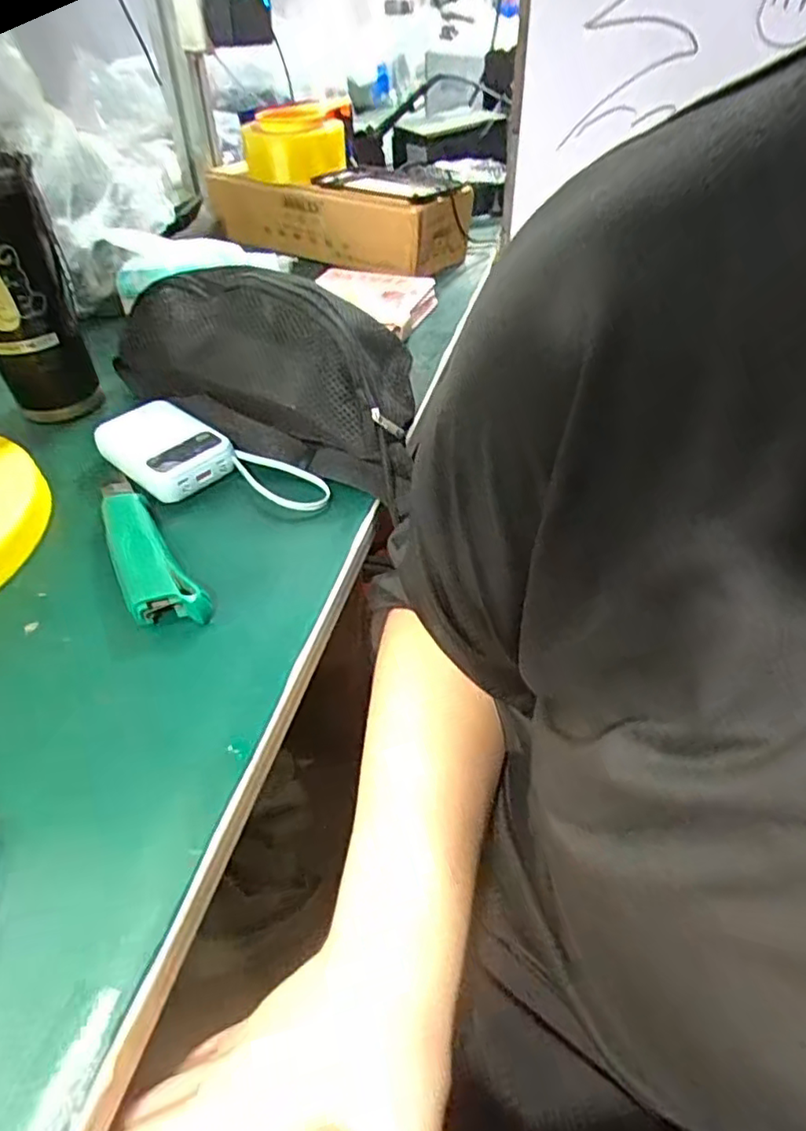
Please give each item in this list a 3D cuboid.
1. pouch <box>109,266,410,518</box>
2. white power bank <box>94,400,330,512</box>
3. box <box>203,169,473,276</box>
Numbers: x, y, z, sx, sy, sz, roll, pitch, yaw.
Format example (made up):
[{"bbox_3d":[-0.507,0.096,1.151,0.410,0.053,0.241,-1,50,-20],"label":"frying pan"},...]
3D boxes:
[{"bbox_3d":[-0.115,-0.149,0.470,0.279,0.107,0.090,19,46,22],"label":"pouch"},{"bbox_3d":[-0.141,-0.072,0.441,0.179,0.032,0.069,20,47,22],"label":"white power bank"},{"bbox_3d":[-0.078,-0.406,0.732,0.292,0.080,0.119,22,49,21],"label":"box"}]

